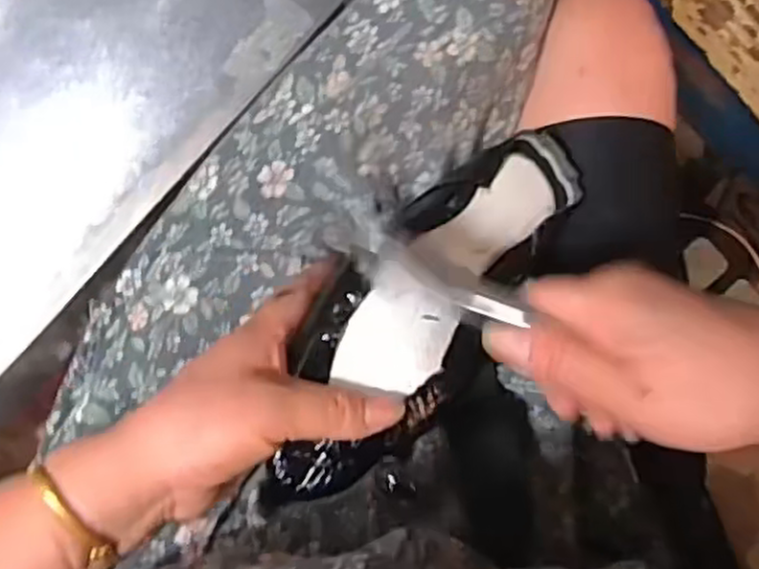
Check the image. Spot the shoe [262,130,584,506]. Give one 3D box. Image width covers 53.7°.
[{"bbox_3d":[0.029,0.003,0.403,0.082,0.043,0.261,46,55,-6],"label":"shoe"}]

